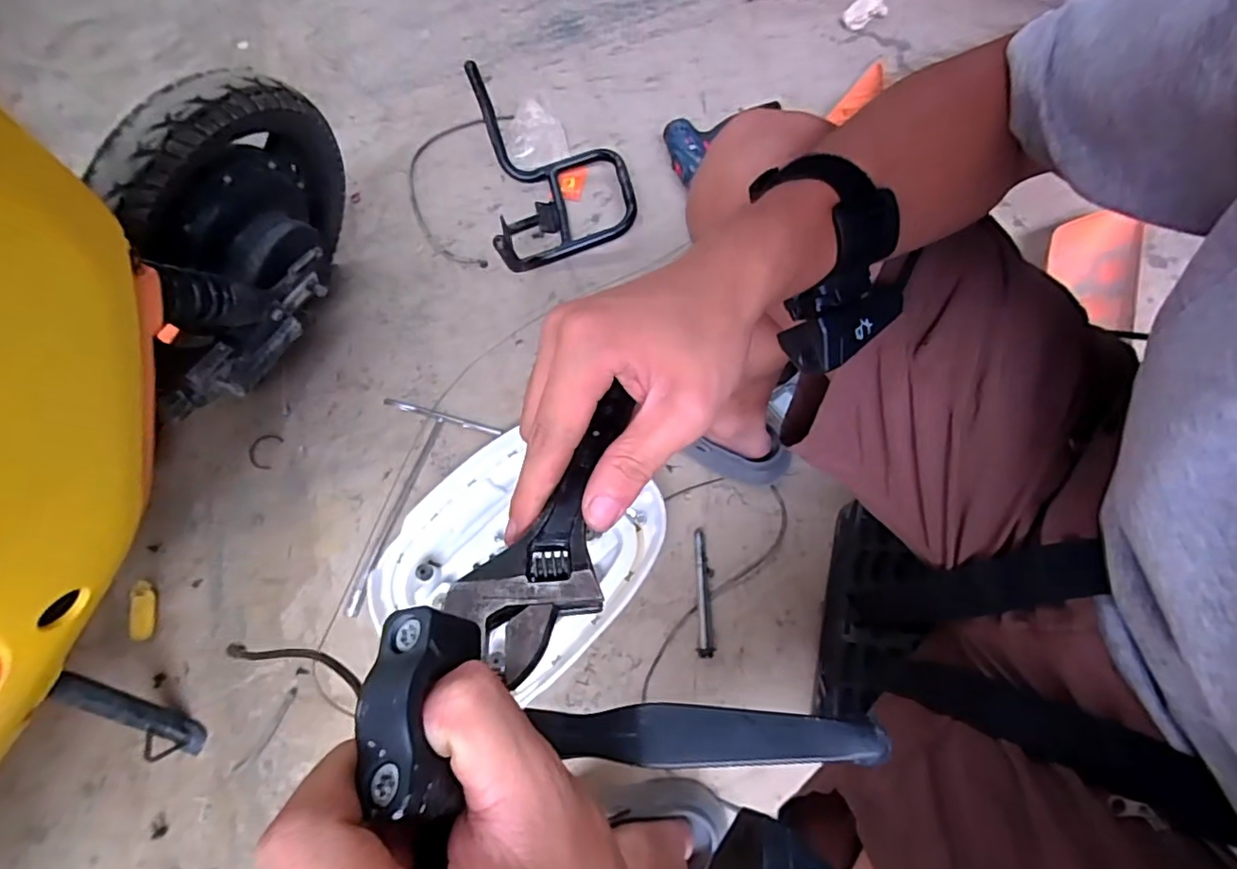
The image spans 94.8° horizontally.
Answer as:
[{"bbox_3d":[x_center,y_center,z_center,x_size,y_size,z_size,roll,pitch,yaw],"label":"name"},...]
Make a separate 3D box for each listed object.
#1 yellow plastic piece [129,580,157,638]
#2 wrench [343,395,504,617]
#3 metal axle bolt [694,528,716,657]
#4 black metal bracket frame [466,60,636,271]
[{"bbox_3d":[-0.607,0.224,0.726,0.029,0.011,0.071,-11,70,-2],"label":"yellow plastic piece"},{"bbox_3d":[-0.288,0.094,0.744,0.172,0.027,0.279,16,71,8],"label":"wrench"},{"bbox_3d":[0.103,0.188,0.688,0.019,0.015,0.148,1,70,2],"label":"metal axle bolt"},{"bbox_3d":[-0.082,-0.375,0.841,0.206,0.150,0.329,-12,70,-2],"label":"black metal bracket frame"}]

